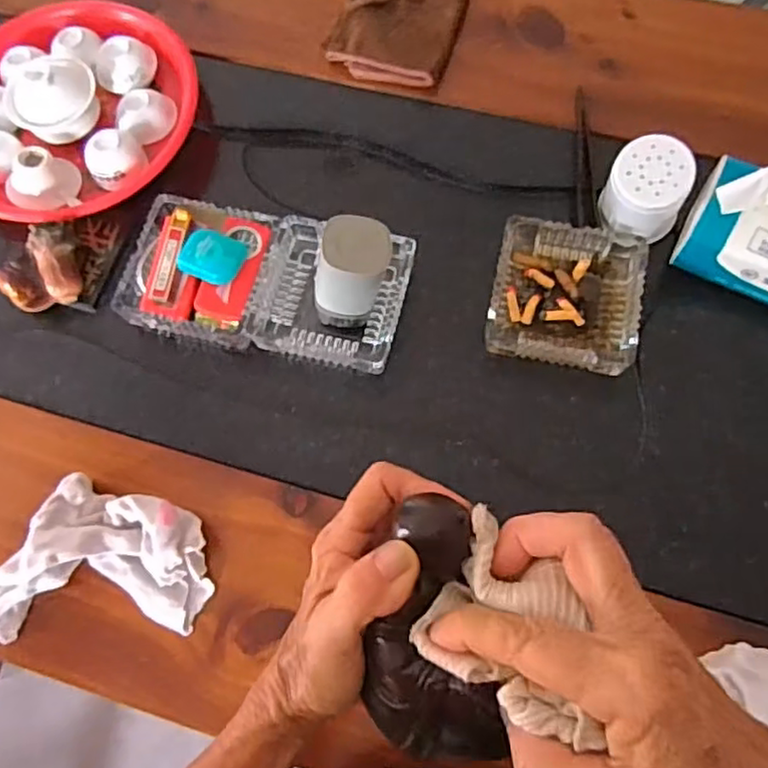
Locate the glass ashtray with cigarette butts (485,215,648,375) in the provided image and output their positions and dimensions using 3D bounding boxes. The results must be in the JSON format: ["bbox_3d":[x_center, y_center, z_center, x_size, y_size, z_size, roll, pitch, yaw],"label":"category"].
[{"bbox_3d":[0.156,-0.076,0.582,0.124,0.034,0.124,11,73,7],"label":"glass ashtray with cigarette butts"}]

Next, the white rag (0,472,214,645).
[{"bbox_3d":[-0.231,0.132,0.520,0.187,0.049,0.120,-5,71,3],"label":"white rag"}]

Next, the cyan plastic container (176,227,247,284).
[{"bbox_3d":[-0.147,-0.109,0.570,0.052,0.025,0.039,16,73,8],"label":"cyan plastic container"}]

